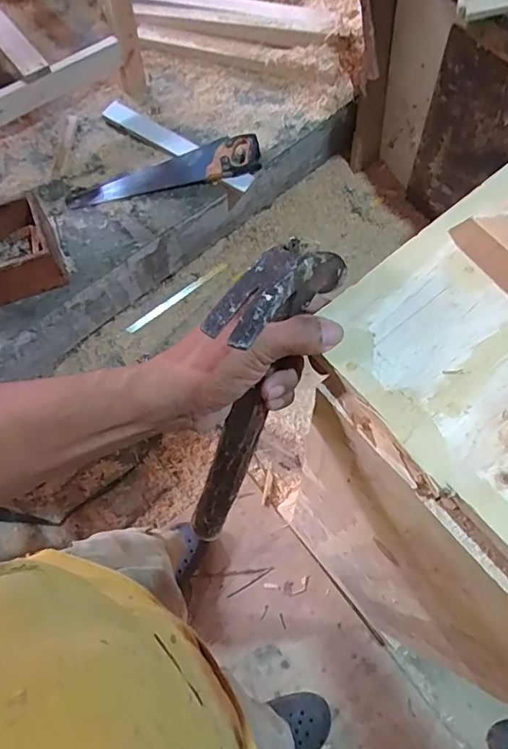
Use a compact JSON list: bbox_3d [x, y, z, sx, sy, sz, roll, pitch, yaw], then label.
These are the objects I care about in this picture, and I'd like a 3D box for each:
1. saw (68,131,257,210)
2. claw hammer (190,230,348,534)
[{"bbox_3d":[-0.221,-0.497,1.242,0.481,0.046,0.096,-16,69,-6],"label":"saw"},{"bbox_3d":[0.001,0.019,0.351,0.054,0.226,0.117,18,35,7],"label":"claw hammer"}]

